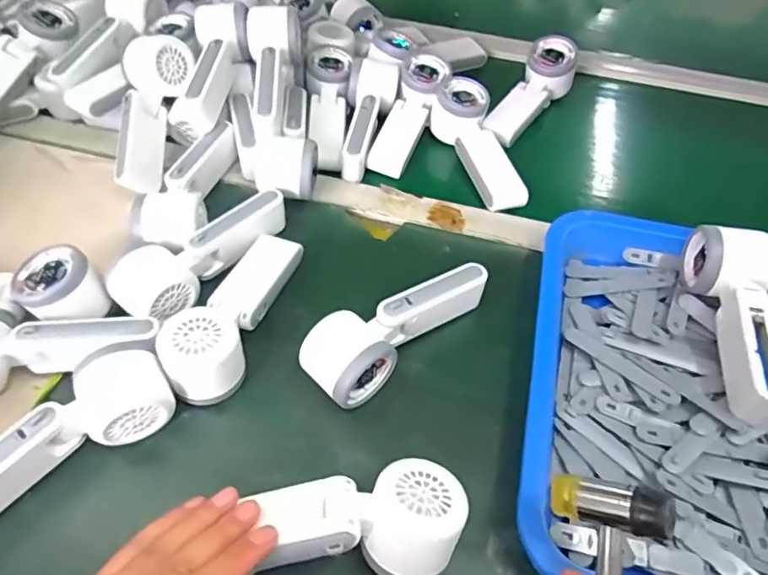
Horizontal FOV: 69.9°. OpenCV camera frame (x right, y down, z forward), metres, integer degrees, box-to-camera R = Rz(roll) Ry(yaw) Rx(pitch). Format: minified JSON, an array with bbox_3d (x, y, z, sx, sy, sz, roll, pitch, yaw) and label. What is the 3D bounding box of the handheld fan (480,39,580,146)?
[{"bbox_3d":[0.171,-0.223,0.654,0.053,0.047,0.170,30,70,19],"label":"handheld fan"}]

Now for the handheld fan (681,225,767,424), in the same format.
[{"bbox_3d":[0.269,0.022,0.420,0.056,0.050,0.164,14,52,9],"label":"handheld fan"}]

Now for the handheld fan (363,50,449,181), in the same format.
[{"bbox_3d":[0.028,-0.190,0.606,0.048,0.037,0.165,20,75,12],"label":"handheld fan"}]

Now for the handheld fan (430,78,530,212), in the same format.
[{"bbox_3d":[0.102,-0.149,0.587,0.055,0.037,0.159,-15,67,-15],"label":"handheld fan"}]

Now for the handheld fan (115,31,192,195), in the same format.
[{"bbox_3d":[-0.235,-0.175,0.551,0.063,0.045,0.168,4,77,0],"label":"handheld fan"}]

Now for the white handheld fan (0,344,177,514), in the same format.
[{"bbox_3d":[-0.230,0.102,0.375,0.165,0.049,0.057,-28,58,-22],"label":"white handheld fan"}]

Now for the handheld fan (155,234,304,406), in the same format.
[{"bbox_3d":[-0.121,0.015,0.448,0.055,0.053,0.161,13,52,8],"label":"handheld fan"}]

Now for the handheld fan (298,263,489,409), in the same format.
[{"bbox_3d":[0.010,0.028,0.442,0.167,0.054,0.056,-35,61,-26],"label":"handheld fan"}]

